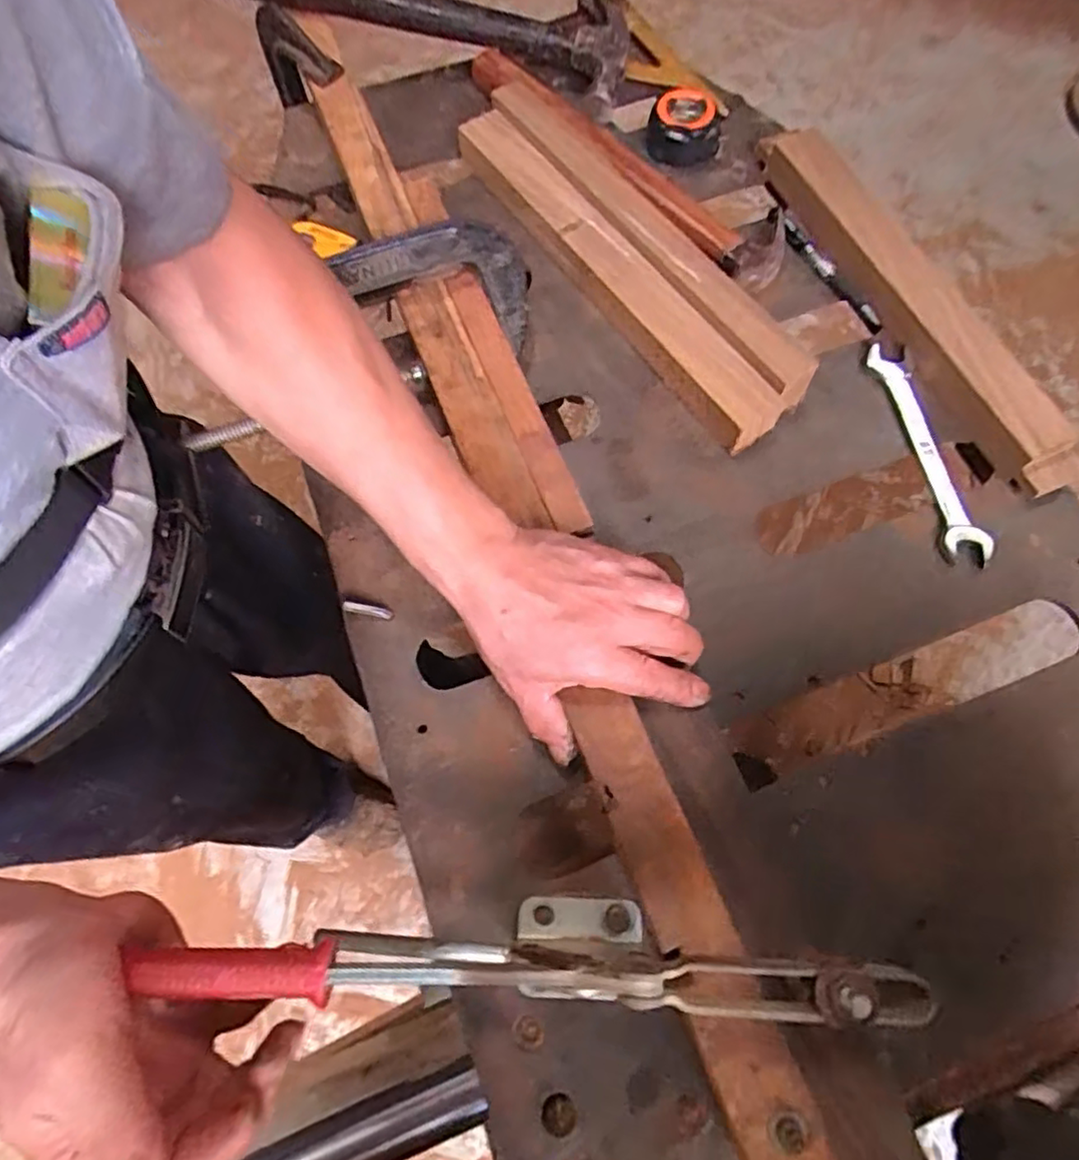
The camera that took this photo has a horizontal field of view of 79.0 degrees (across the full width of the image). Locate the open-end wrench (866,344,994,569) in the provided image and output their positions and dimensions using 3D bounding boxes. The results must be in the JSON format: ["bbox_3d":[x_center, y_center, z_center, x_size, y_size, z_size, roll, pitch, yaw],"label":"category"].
[{"bbox_3d":[0.281,-0.095,0.477,0.031,0.010,0.175,-9,69,-1],"label":"open-end wrench"}]

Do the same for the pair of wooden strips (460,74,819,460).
[{"bbox_3d":[0.064,-0.280,0.547,0.099,0.043,0.410,-34,71,-10],"label":"pair of wooden strips"}]

